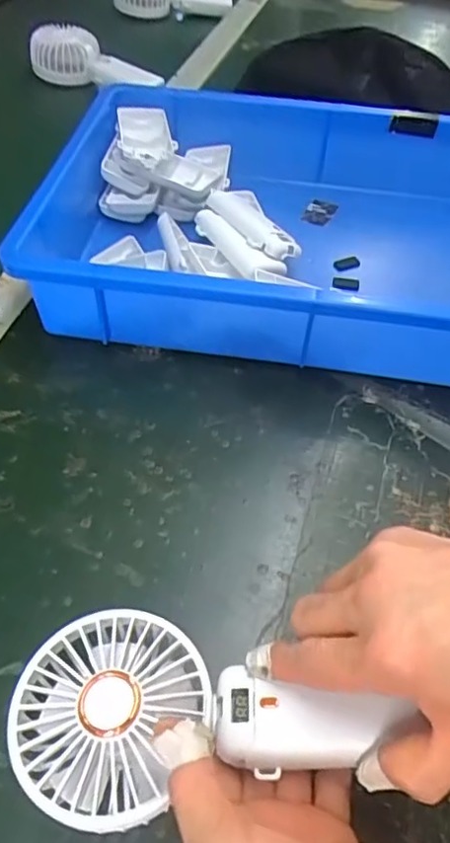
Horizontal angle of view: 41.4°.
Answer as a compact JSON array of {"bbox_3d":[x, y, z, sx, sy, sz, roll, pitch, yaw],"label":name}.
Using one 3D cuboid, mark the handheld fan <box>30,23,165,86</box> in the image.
[{"bbox_3d":[-0.167,-0.472,0.777,0.175,0.052,0.045,14,52,8],"label":"handheld fan"}]

